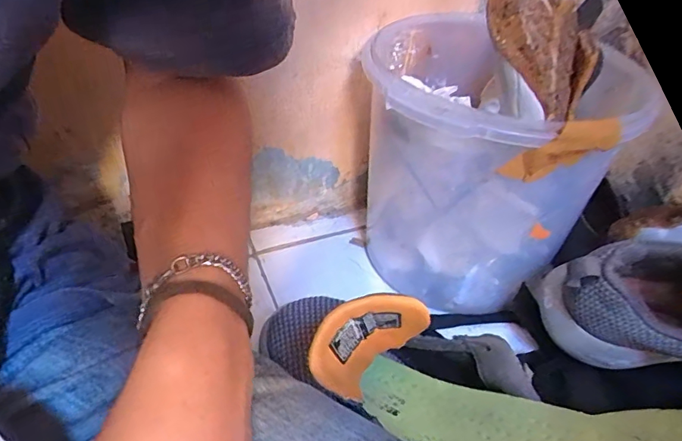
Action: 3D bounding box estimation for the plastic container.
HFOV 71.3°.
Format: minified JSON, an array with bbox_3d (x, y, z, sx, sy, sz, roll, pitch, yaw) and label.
[{"bbox_3d":[0.120,-0.064,0.485,0.186,0.241,0.256,2,37,-2],"label":"plastic container"}]

